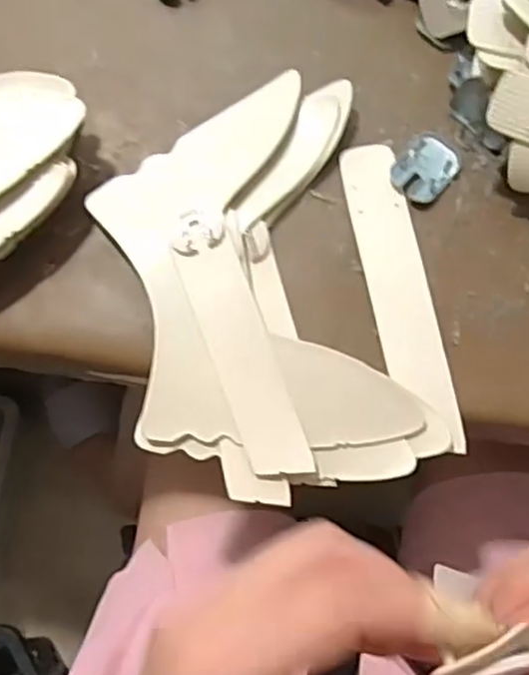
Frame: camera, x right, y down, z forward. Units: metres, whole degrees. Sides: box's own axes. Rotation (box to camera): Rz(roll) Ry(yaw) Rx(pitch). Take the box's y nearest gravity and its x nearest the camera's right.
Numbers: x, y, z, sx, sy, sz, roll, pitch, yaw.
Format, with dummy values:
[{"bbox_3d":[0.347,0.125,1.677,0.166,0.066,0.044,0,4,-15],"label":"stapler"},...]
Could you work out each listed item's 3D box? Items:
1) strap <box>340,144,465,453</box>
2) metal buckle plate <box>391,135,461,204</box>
[{"bbox_3d":[0.074,-0.026,0.378,0.033,0.004,0.170,-12,78,-2],"label":"strap"},{"bbox_3d":[0.091,-0.096,0.392,0.031,0.009,0.036,41,81,8],"label":"metal buckle plate"}]

